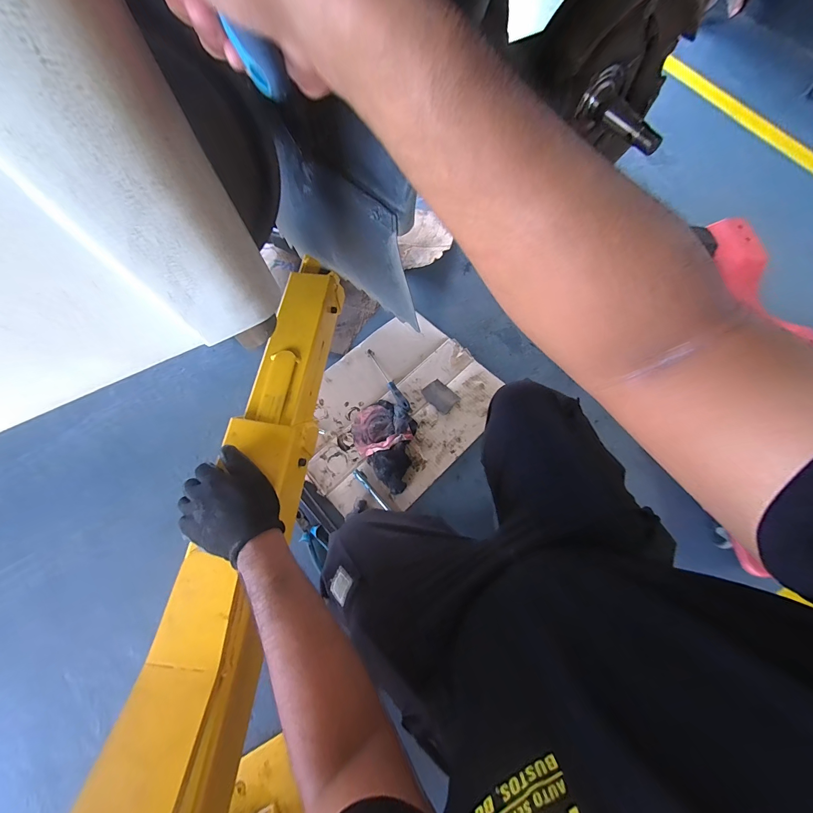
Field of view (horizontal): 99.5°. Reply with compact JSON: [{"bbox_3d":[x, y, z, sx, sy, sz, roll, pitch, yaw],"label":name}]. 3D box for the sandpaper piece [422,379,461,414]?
[{"bbox_3d":[0.096,-0.031,0.969,0.066,0.005,0.100,-36,74,-14],"label":"sandpaper piece"}]

